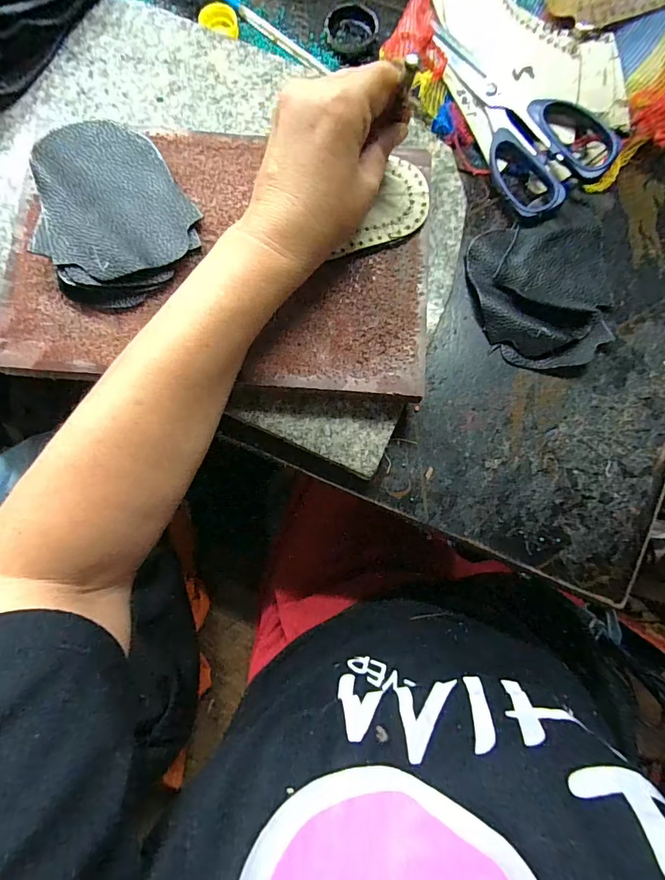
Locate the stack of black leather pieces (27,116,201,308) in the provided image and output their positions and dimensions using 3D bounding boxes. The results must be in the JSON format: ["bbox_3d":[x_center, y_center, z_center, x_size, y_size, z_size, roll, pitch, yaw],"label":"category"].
[{"bbox_3d":[-0.147,-0.150,0.279,0.094,0.017,0.119,-34,85,-6],"label":"stack of black leather pieces"}]

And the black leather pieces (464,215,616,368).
[{"bbox_3d":[0.159,-0.113,0.325,0.105,0.015,0.114,-3,83,-2],"label":"black leather pieces"}]

